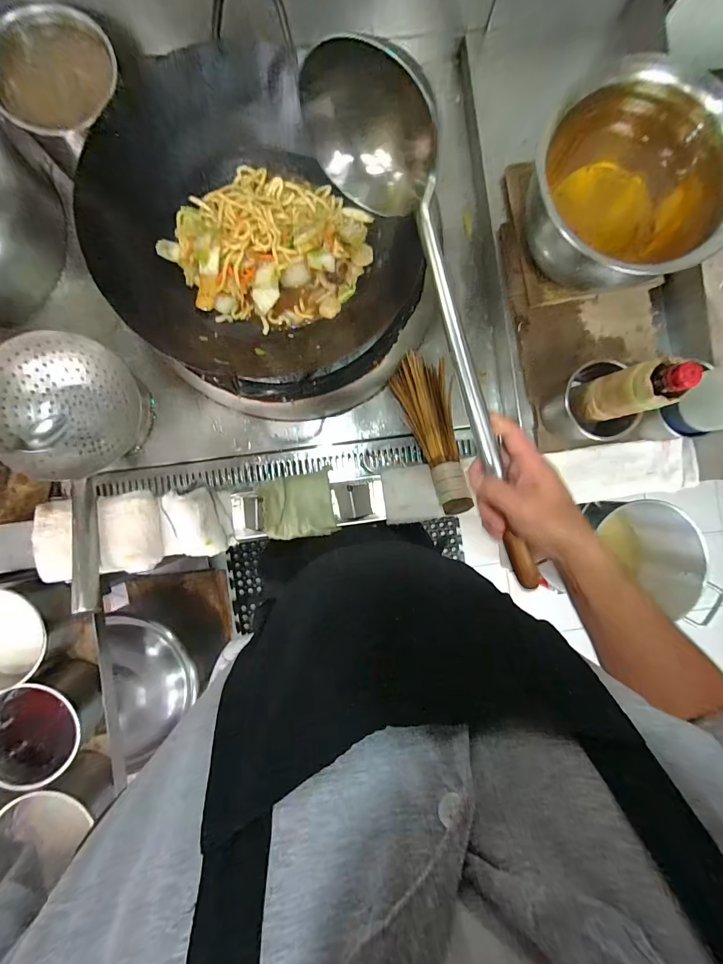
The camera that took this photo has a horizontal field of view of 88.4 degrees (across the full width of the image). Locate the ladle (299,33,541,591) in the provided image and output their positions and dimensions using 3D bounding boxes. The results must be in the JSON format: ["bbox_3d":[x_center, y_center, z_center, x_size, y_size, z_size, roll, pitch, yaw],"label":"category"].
[{"bbox_3d":[0.077,-0.128,0.363,0.097,0.073,0.509,-20,95,-3],"label":"ladle"}]

